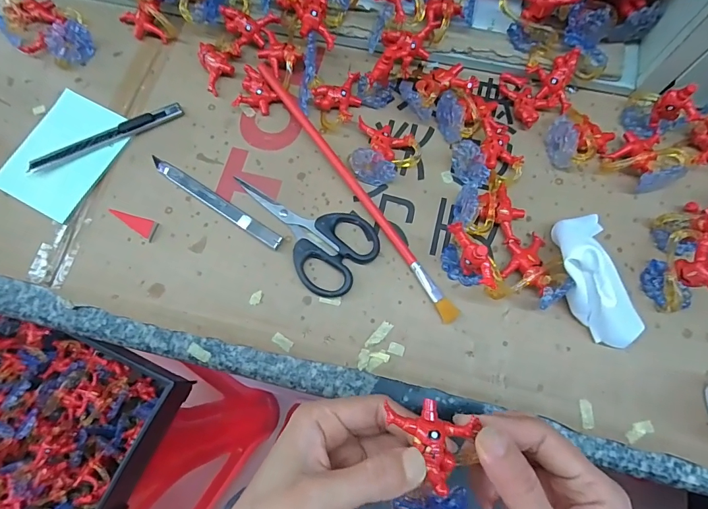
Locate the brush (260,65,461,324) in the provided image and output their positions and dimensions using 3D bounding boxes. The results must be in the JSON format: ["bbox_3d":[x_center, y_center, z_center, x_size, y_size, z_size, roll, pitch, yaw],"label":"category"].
[{"bbox_3d":[-0.004,-0.055,0.313,0.013,0.008,0.260,-35,77,-8],"label":"brush"}]

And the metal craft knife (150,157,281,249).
[{"bbox_3d":[-0.109,-0.042,0.310,0.129,0.009,0.012,33,78,10],"label":"metal craft knife"}]

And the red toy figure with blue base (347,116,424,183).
[{"bbox_3d":[0.026,-0.083,0.312,0.052,0.030,0.053,0,74,1],"label":"red toy figure with blue base"}]

